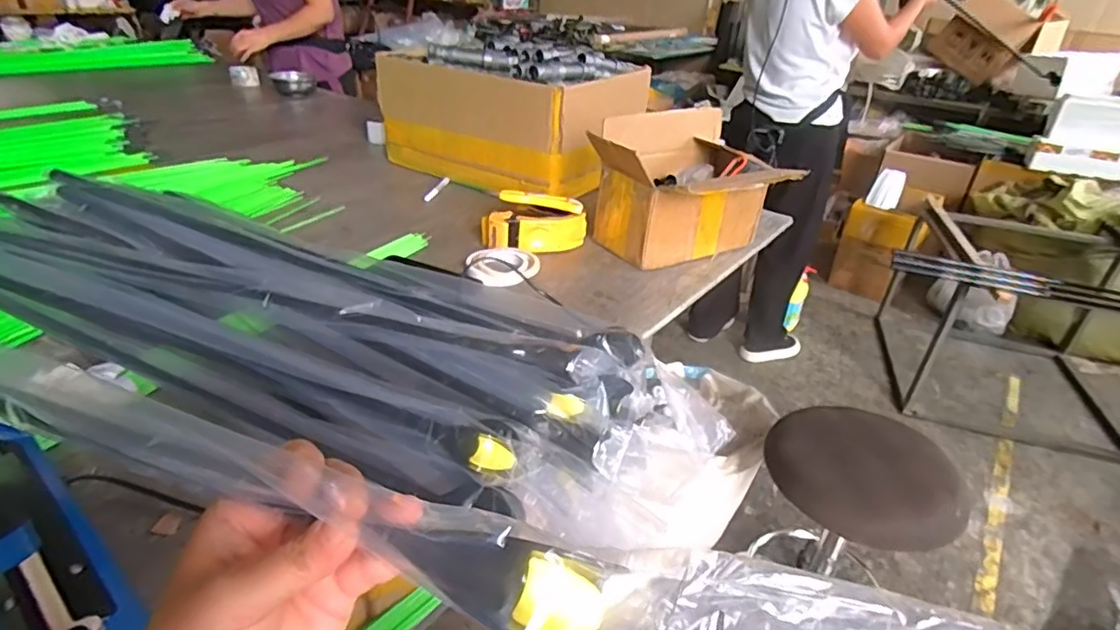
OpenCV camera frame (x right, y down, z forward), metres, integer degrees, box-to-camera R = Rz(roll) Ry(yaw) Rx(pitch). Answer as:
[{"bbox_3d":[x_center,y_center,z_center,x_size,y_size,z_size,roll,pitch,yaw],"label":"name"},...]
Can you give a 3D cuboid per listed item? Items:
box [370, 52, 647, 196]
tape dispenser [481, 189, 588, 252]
[{"bbox_3d":[-0.105,-0.434,1.335,0.508,0.238,0.316,22,35,27],"label":"box"},{"bbox_3d":[-0.041,-0.151,0.998,0.156,0.068,0.122,12,32,12],"label":"tape dispenser"}]

